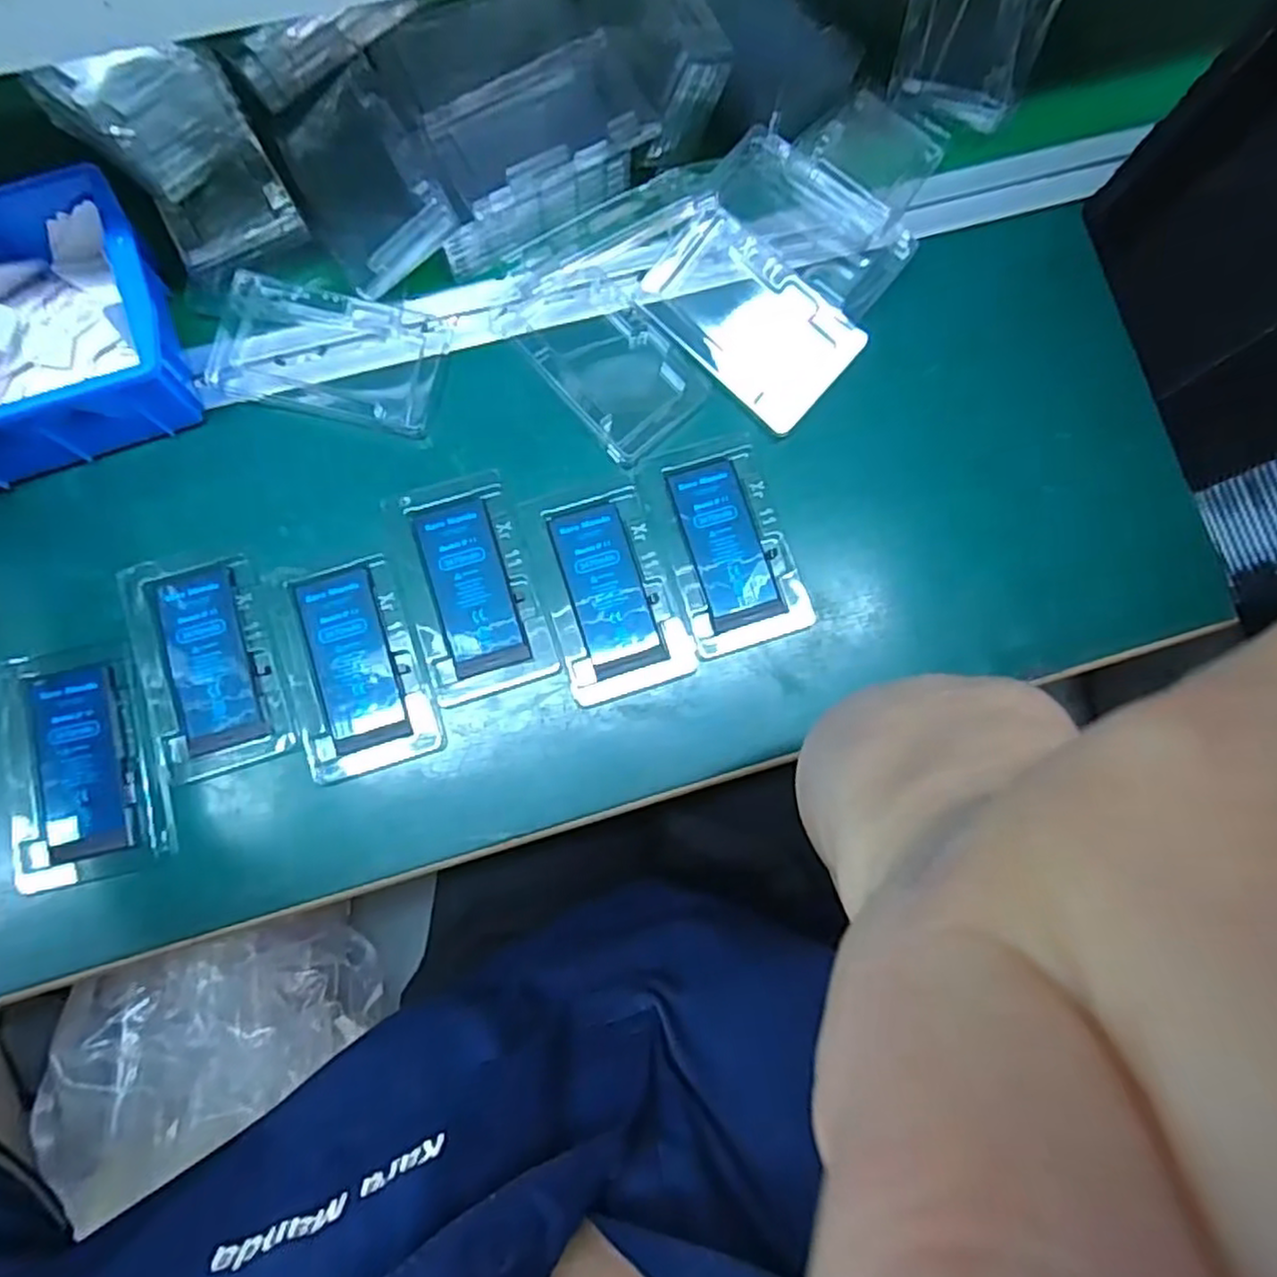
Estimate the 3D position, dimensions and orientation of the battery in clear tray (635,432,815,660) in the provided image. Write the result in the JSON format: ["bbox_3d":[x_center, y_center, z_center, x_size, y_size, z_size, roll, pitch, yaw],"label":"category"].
[{"bbox_3d":[0.052,-0.057,0.435,0.072,0.010,0.127,-18,83,-4],"label":"battery in clear tray"}]

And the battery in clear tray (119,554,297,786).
[{"bbox_3d":[-0.244,0.012,0.406,0.073,0.004,0.126,-19,83,-4],"label":"battery in clear tray"}]

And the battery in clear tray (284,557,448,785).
[{"bbox_3d":[-0.162,0.017,0.408,0.072,0.004,0.117,-18,83,-4],"label":"battery in clear tray"}]

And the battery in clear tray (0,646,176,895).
[{"bbox_3d":[-0.310,0.069,0.394,0.080,0.007,0.126,-14,83,-4],"label":"battery in clear tray"}]

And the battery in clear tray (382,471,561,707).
[{"bbox_3d":[-0.098,-0.031,0.417,0.071,0.004,0.128,-17,83,-4],"label":"battery in clear tray"}]

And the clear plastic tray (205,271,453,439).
[{"bbox_3d":[-0.184,-0.175,0.430,0.132,0.011,0.080,15,82,0],"label":"clear plastic tray"}]

